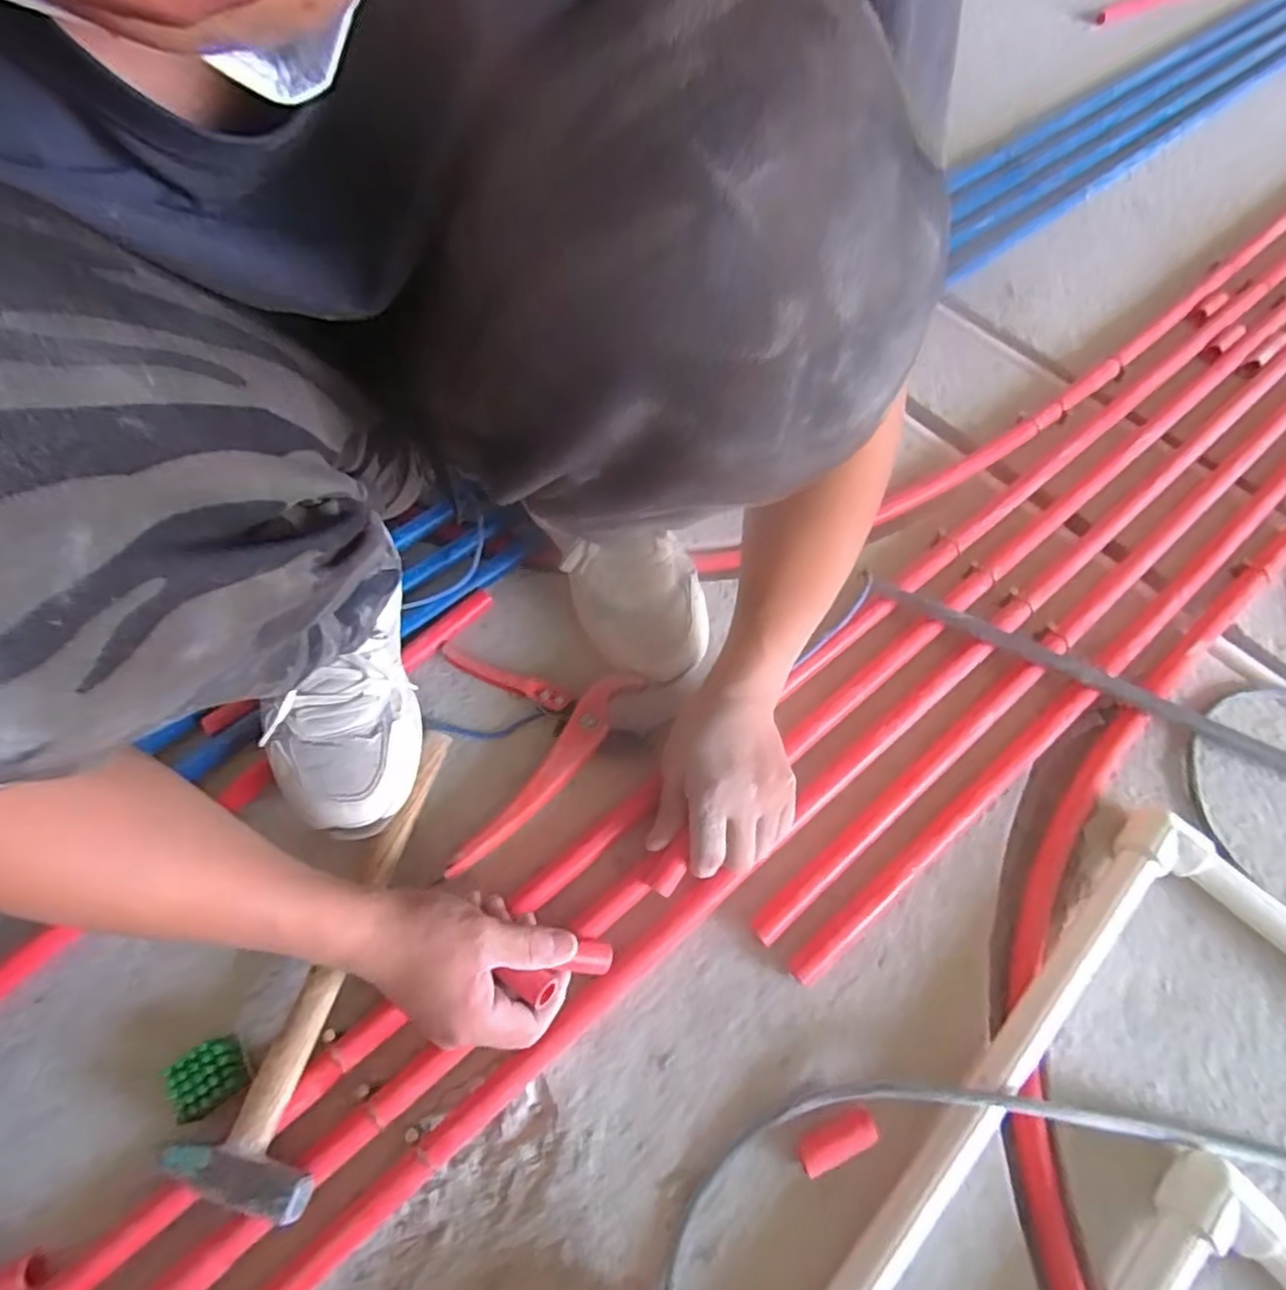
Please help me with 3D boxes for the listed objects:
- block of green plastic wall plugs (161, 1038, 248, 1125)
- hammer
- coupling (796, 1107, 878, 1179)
[{"bbox_3d":[-0.287,0.287,0.437,0.039,0.029,0.039,-24,67,-13],"label":"block of green plastic wall plugs"},{"bbox_3d":[-0.194,0.206,0.462,0.092,0.041,0.306,20,65,8],"label":"hammer"},{"bbox_3d":[0.124,0.321,0.424,0.052,0.017,0.020,-22,66,-12],"label":"coupling"}]

